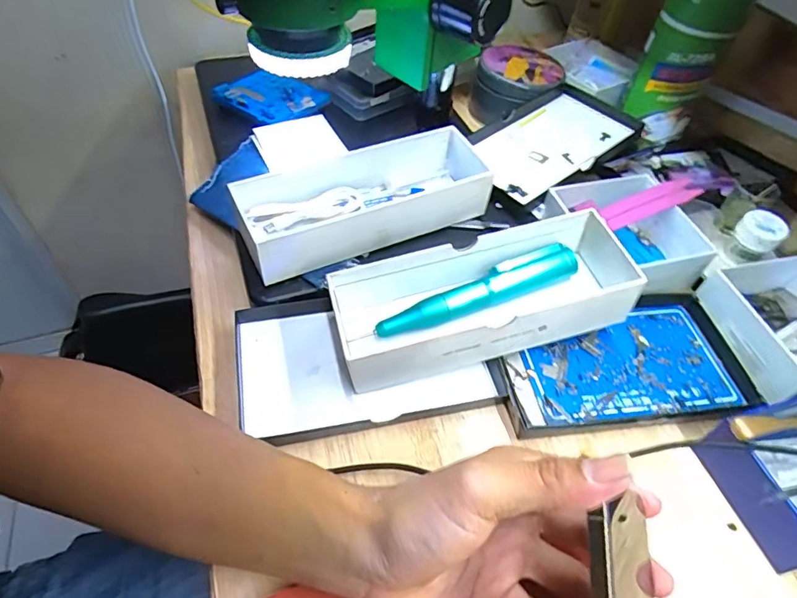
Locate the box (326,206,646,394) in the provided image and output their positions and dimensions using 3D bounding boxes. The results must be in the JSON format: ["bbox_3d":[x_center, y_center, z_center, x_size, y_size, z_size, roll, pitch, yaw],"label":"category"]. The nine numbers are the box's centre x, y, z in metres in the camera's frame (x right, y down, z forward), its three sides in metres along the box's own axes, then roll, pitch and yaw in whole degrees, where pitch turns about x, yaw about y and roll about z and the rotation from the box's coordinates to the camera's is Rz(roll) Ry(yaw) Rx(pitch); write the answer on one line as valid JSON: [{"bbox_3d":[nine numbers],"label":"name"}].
[{"bbox_3d":[0.066,0.004,0.356,0.219,0.067,0.078,-12,52,-8],"label":"box"}]

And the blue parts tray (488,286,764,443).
[{"bbox_3d":[0.160,0.039,0.360,0.180,0.023,0.107,-3,51,-7],"label":"blue parts tray"}]

